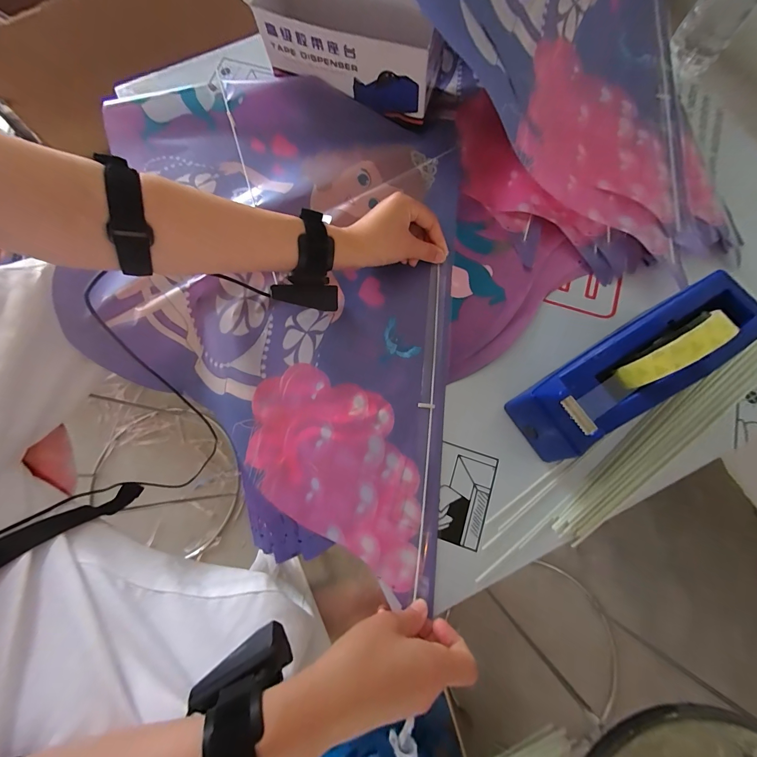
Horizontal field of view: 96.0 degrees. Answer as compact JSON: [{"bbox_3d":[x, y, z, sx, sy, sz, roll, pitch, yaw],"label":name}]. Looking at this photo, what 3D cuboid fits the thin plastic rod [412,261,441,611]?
[{"bbox_3d":[0.055,0.037,0.367,0.007,0.007,0.351,6,74,2],"label":"thin plastic rod"}]

